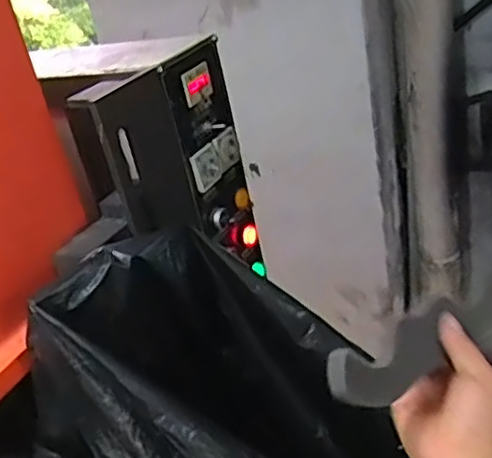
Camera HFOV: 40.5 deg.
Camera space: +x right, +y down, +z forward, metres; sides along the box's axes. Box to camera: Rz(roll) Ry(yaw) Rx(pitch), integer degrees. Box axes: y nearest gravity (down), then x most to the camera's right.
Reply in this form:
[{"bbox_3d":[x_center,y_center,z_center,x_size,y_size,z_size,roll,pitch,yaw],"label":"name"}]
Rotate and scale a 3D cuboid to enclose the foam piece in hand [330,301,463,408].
[{"bbox_3d":[0.108,0.087,0.479,0.129,0.045,0.020,-22,4,-39],"label":"foam piece in hand"}]

